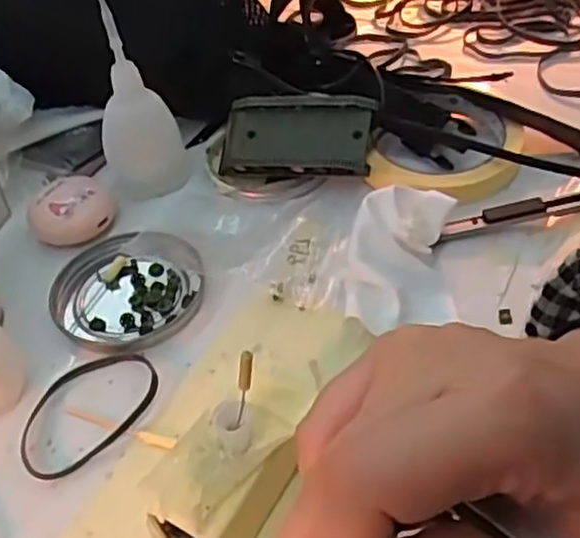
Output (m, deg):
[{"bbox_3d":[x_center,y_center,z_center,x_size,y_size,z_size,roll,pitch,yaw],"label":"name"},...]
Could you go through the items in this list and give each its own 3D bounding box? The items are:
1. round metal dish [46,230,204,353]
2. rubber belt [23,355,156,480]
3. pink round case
[{"bbox_3d":[-0.085,0.010,0.379,0.077,0.007,0.075,-4,45,4],"label":"round metal dish"},{"bbox_3d":[-0.093,0.063,0.332,0.070,0.004,0.047,-35,51,-24],"label":"rubber belt"},{"bbox_3d":[-0.126,-0.033,0.417,0.045,0.019,0.044,-4,45,4],"label":"pink round case"}]

